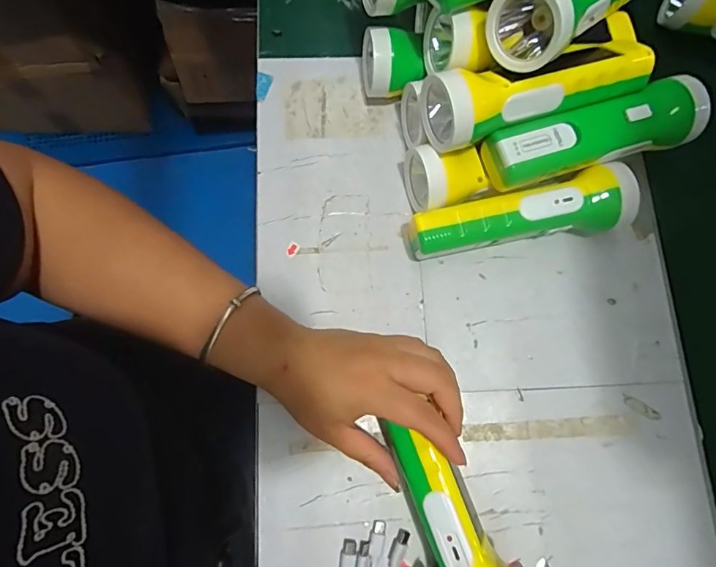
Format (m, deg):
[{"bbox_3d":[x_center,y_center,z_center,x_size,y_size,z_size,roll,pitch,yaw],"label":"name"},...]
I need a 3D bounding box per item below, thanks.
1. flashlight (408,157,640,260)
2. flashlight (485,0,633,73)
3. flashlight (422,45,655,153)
[{"bbox_3d":[0.128,-0.052,0.357,0.174,0.046,0.044,-11,77,-5],"label":"flashlight"},{"bbox_3d":[0.163,-0.198,0.320,0.178,0.048,0.048,-32,79,-21],"label":"flashlight"},{"bbox_3d":[0.129,-0.141,0.321,0.164,0.040,0.044,-18,78,-7],"label":"flashlight"}]

